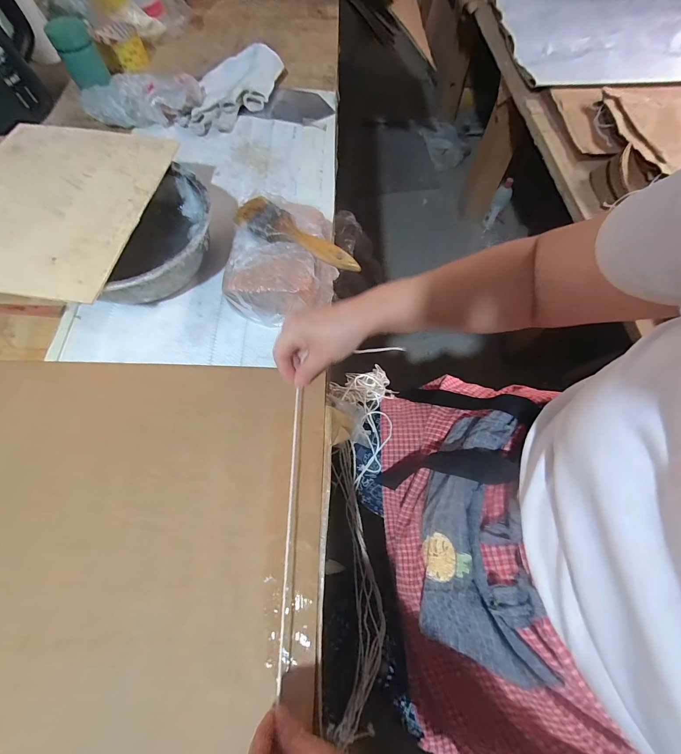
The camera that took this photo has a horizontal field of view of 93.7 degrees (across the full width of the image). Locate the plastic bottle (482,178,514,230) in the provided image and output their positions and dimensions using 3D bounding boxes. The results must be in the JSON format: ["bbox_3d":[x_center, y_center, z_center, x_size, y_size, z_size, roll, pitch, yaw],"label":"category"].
[{"bbox_3d":[0.641,-0.695,1.301,0.062,0.209,0.044,31,71,11],"label":"plastic bottle"}]

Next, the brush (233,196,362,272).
[{"bbox_3d":[-0.055,-0.175,0.395,0.181,0.016,0.042,32,70,13],"label":"brush"}]

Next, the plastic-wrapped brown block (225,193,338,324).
[{"bbox_3d":[-0.073,-0.155,0.430,0.136,0.064,0.169,6,66,2],"label":"plastic-wrapped brown block"}]

